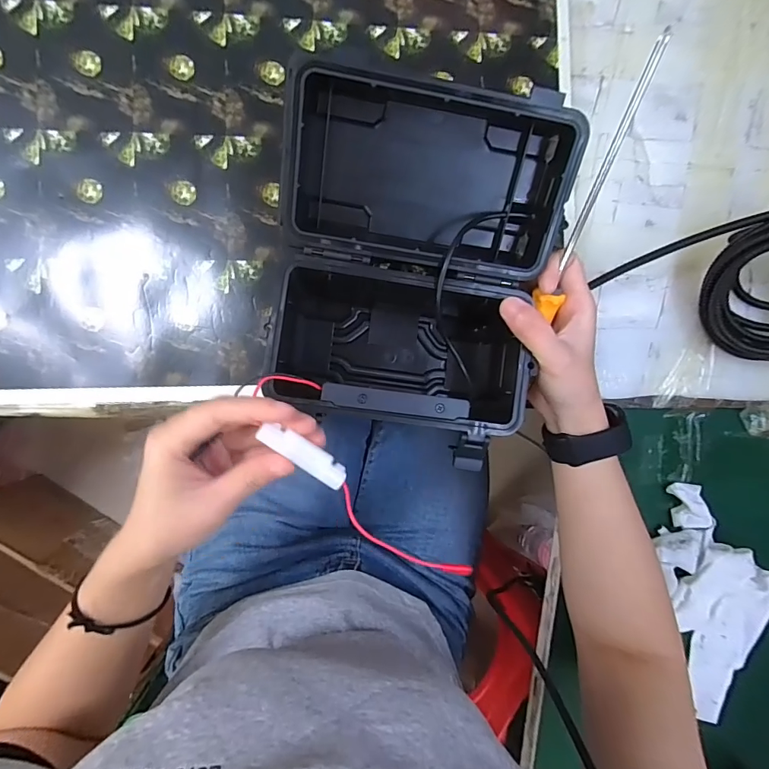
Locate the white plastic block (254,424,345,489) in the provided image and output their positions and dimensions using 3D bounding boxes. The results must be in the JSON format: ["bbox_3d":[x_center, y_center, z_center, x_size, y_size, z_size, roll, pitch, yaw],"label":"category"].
[{"bbox_3d":[-0.045,0.041,0.249,0.053,0.004,0.014,36,84,-8],"label":"white plastic block"}]

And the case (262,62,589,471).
[{"bbox_3d":[0.017,-0.069,0.306,0.170,0.131,0.210,8,86,-7],"label":"case"}]

